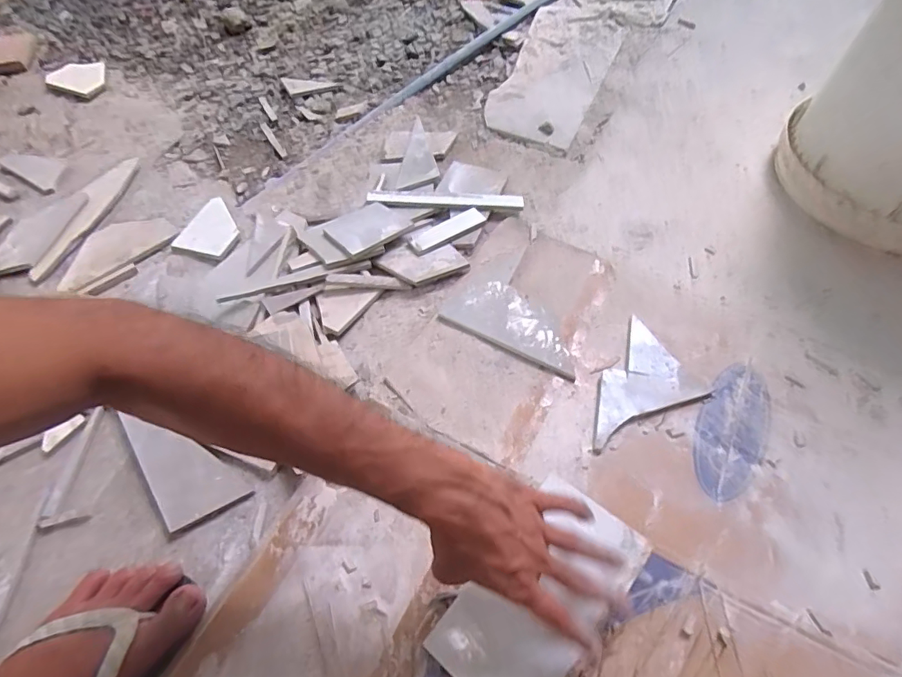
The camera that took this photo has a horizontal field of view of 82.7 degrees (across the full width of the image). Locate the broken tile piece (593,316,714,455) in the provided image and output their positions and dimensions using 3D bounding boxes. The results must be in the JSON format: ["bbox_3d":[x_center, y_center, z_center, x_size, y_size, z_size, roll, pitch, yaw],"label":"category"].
[{"bbox_3d":[0.201,0.051,0.597,0.150,0.007,0.119,-26,60,-13],"label":"broken tile piece"}]

